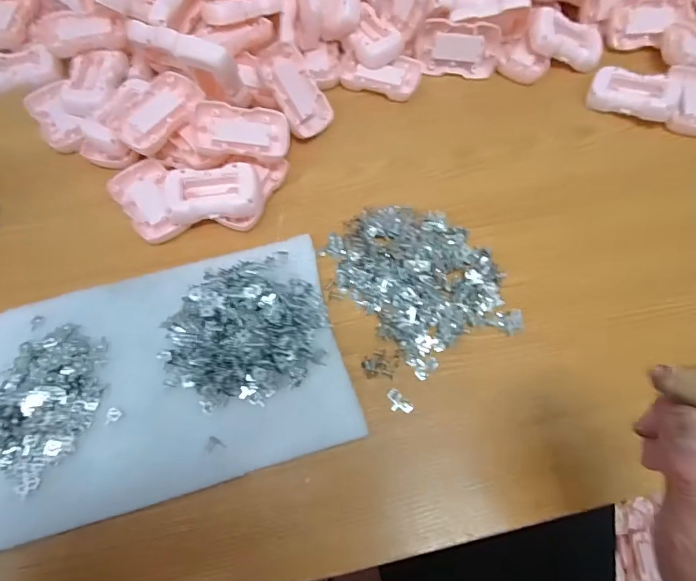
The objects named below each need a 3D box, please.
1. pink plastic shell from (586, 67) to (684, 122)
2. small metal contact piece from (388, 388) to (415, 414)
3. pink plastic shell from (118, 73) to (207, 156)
[{"bbox_3d":[0.312,-0.212,0.464,0.090,0.032,0.048,26,67,13],"label":"pink plastic shell"},{"bbox_3d":[0.041,0.091,0.342,0.023,0.004,0.014,42,73,16],"label":"small metal contact piece"},{"bbox_3d":[-0.181,-0.172,0.410,0.051,0.015,0.089,28,70,12],"label":"pink plastic shell"}]

